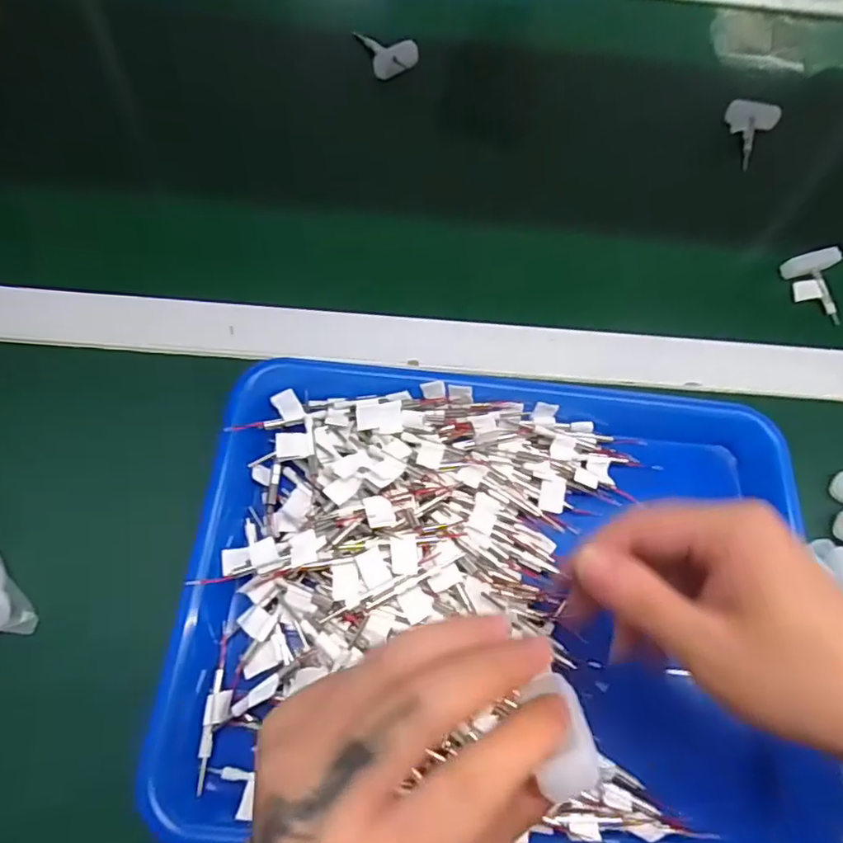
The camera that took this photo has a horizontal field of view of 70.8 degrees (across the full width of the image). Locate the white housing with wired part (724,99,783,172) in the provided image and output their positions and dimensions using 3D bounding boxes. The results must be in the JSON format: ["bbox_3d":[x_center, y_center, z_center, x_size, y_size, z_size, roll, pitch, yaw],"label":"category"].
[{"bbox_3d":[0.276,-0.251,0.507,0.042,0.016,0.065,32,67,12],"label":"white housing with wired part"}]

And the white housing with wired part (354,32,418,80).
[{"bbox_3d":[-0.029,-0.328,0.521,0.041,0.019,0.049,-20,67,-12],"label":"white housing with wired part"}]

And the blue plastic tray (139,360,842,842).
[{"bbox_3d":[0.047,0.093,0.322,0.334,0.042,0.254,5,65,0],"label":"blue plastic tray"}]

